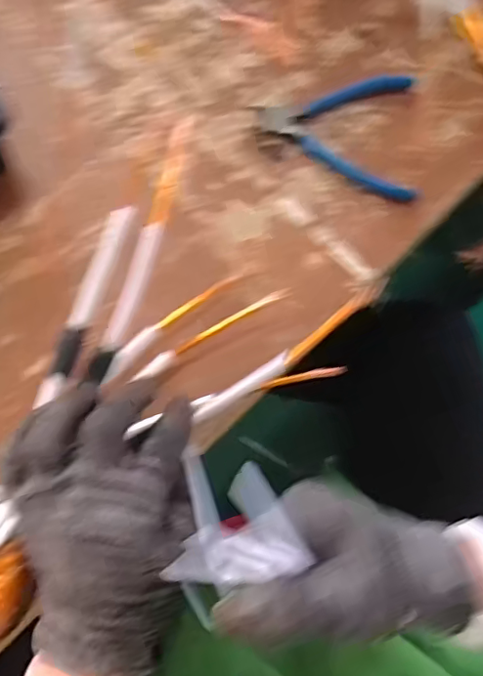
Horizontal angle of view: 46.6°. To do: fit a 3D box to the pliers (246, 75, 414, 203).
[{"bbox_3d":[0.076,-0.171,0.464,0.135,0.012,0.111,5,73,-1],"label":"pliers"}]

